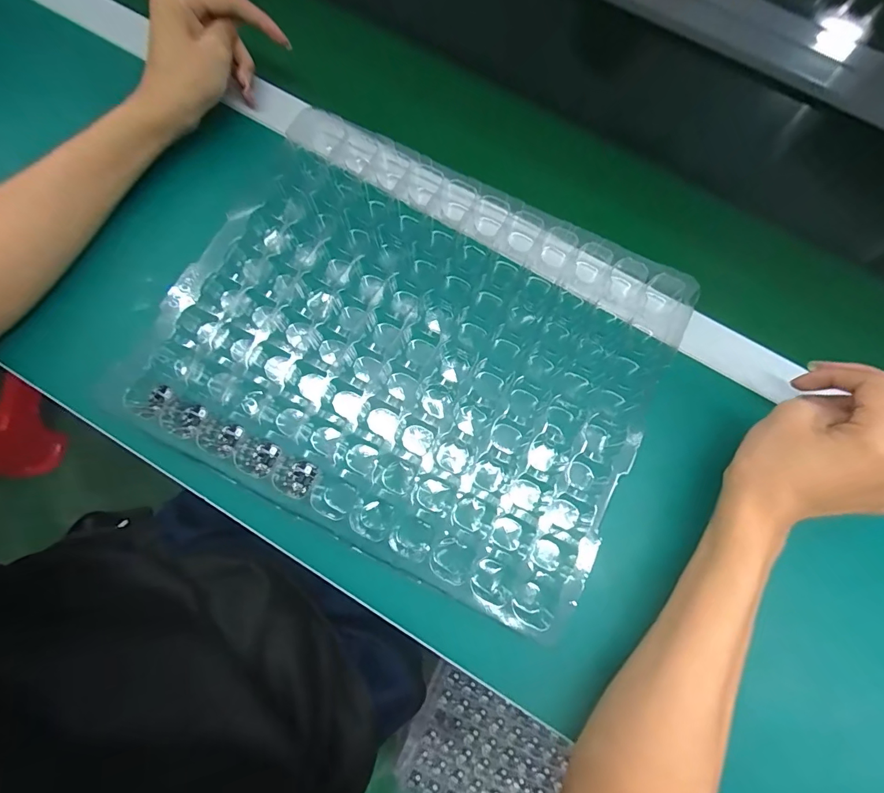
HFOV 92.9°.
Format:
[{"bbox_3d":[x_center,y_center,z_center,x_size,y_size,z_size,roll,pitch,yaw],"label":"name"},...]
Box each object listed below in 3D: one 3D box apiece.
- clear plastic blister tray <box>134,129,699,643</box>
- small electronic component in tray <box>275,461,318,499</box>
[{"bbox_3d":[-0.017,-0.038,0.337,0.369,0.035,0.303,28,76,6],"label":"clear plastic blister tray"},{"bbox_3d":[-0.109,0.061,0.311,0.026,0.004,0.027,0,75,-1],"label":"small electronic component in tray"}]

